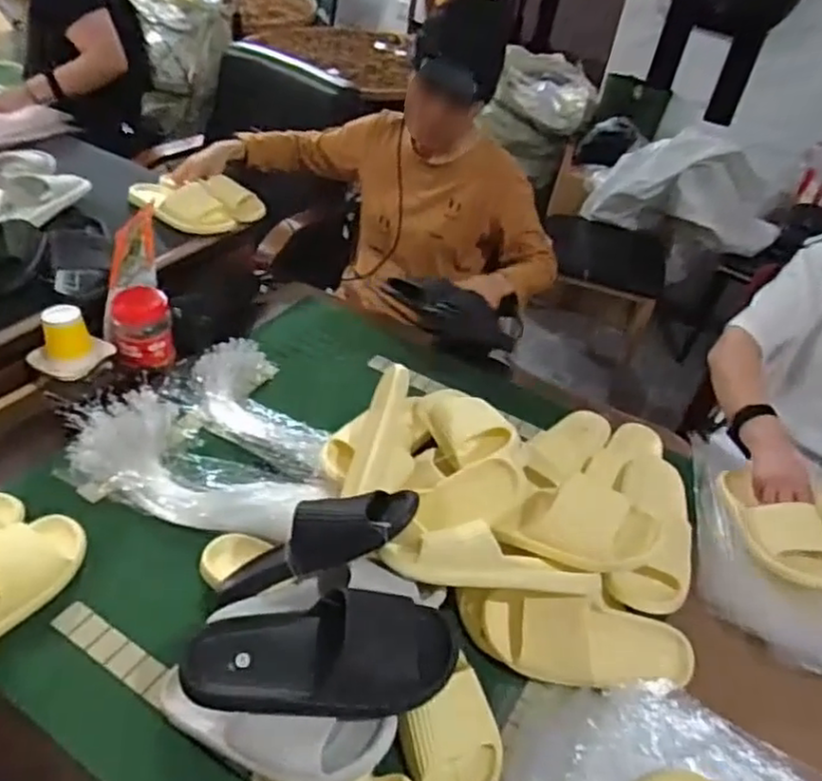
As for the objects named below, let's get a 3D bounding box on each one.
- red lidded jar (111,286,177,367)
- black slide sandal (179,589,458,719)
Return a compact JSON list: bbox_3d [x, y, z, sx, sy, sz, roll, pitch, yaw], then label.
[{"bbox_3d":[-0.443,-0.105,1.137,0.089,0.101,0.089,-7,43,-20],"label":"red lidded jar"},{"bbox_3d":[-0.086,0.269,0.684,0.268,0.080,0.116,-8,56,-10],"label":"black slide sandal"}]

